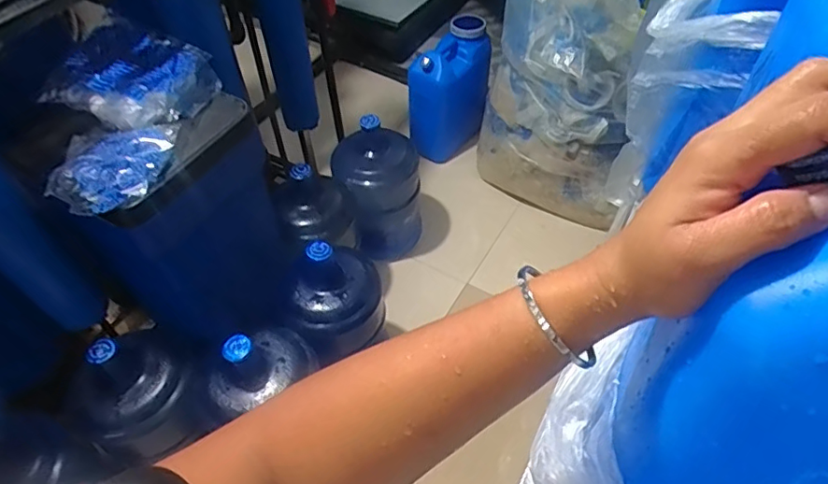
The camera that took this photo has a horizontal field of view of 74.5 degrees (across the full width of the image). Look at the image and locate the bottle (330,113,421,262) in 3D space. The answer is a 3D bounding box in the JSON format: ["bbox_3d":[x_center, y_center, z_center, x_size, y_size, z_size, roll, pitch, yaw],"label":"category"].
[{"bbox_3d":[-0.106,-0.153,1.704,0.258,0.393,0.251,-1,51,1],"label":"bottle"}]

